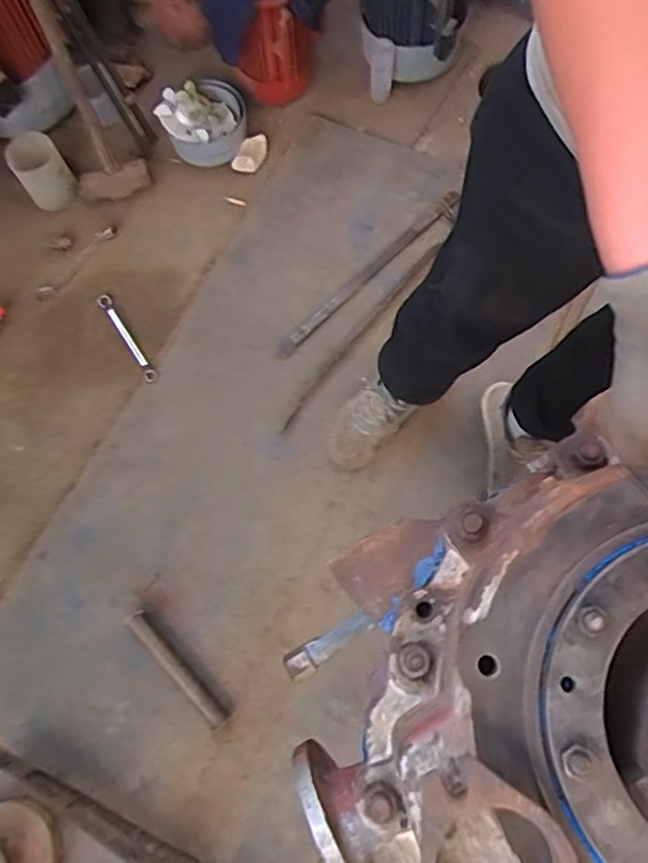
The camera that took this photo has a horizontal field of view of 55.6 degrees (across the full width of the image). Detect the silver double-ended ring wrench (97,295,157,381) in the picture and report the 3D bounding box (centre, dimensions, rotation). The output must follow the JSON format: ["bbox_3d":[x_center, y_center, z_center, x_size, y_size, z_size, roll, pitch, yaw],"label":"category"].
[{"bbox_3d":[-0.439,-0.213,1.360,0.030,0.014,0.260,-32,74,-7],"label":"silver double-ended ring wrench"}]

